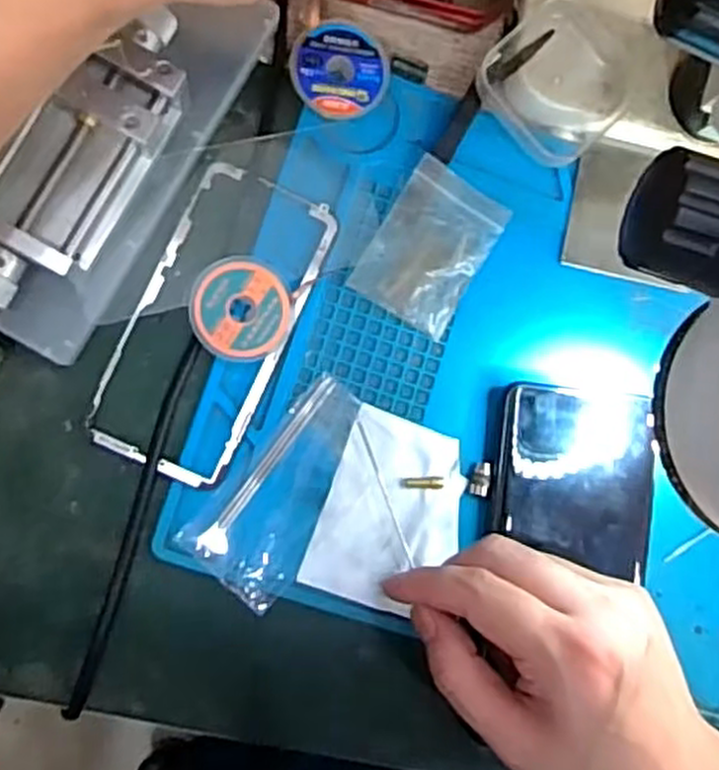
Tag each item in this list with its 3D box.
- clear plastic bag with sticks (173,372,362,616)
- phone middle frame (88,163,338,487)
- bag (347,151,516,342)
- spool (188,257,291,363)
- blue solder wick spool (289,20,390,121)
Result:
[{"bbox_3d":[-0.031,0.048,0.362,0.049,0.004,0.102,41,80,-5],"label":"clear plastic bag with sticks"},{"bbox_3d":[-0.065,-0.028,0.359,0.068,0.006,0.140,24,84,-6],"label":"phone middle frame"},{"bbox_3d":[0.034,-0.065,0.376,0.050,0.004,0.072,31,84,-5],"label":"bag"},{"bbox_3d":[-0.053,-0.034,0.356,0.043,0.015,0.045,0,87,-8],"label":"spool"},{"bbox_3d":[-0.009,-0.146,0.369,0.045,0.014,0.045,0,87,-8],"label":"blue solder wick spool"}]

